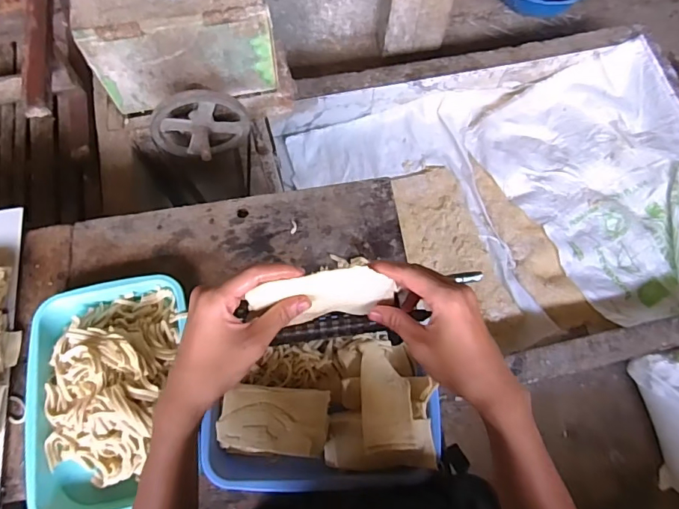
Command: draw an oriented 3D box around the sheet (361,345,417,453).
[{"bbox_3d":[0.060,0.185,0.618,0.066,0.019,0.134,-4,49,-3],"label":"sheet"}]

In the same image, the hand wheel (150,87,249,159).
[{"bbox_3d":[-0.282,-0.244,0.972,0.196,0.176,0.097,-6,63,-15],"label":"hand wheel"}]

